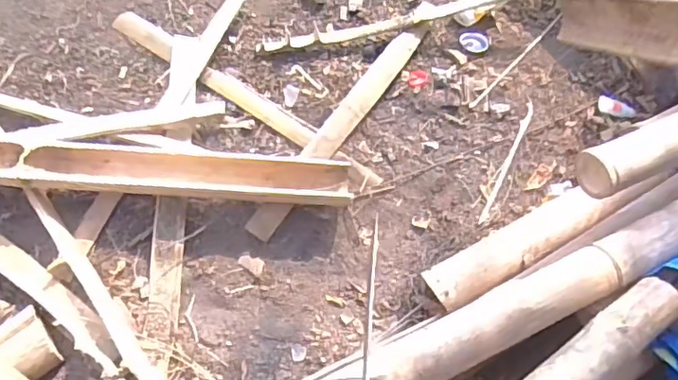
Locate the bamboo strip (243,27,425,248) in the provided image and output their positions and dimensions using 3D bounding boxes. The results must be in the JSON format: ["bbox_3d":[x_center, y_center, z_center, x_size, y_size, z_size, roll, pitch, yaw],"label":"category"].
[{"bbox_3d":[0.013,-0.116,0.890,0.046,0.015,0.481,32,65,9],"label":"bamboo strip"}]

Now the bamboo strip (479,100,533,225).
[{"bbox_3d":[0.271,-0.049,0.899,0.014,0.013,0.248,27,63,6],"label":"bamboo strip"}]

